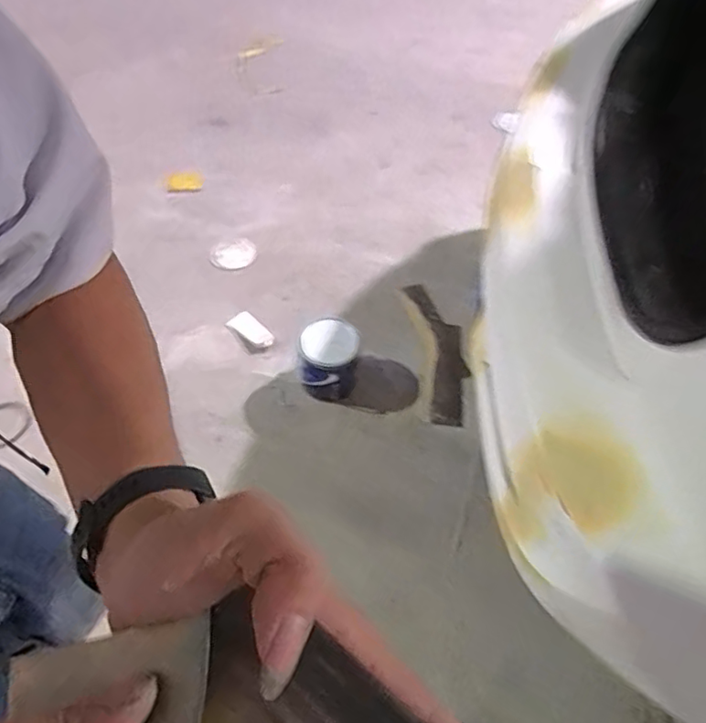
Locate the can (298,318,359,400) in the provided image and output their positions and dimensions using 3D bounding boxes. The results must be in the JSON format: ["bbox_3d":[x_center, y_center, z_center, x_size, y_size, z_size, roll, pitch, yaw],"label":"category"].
[{"bbox_3d":[-0.057,-0.002,1.358,0.129,0.172,0.122,3,56,-4],"label":"can"}]

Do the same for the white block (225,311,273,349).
[{"bbox_3d":[-0.255,-0.079,1.500,0.133,0.028,0.052,37,90,22],"label":"white block"}]

